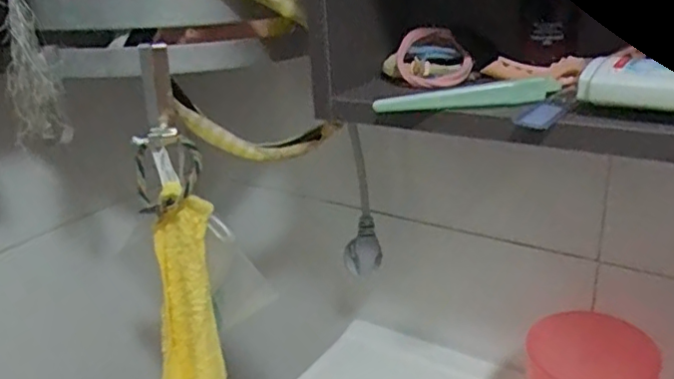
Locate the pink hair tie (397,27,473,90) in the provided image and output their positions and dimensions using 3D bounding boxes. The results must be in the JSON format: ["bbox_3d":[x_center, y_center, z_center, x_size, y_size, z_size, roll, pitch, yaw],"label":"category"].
[{"bbox_3d":[0.062,-0.085,0.399,0.043,0.045,0.006,-37,-7,0],"label":"pink hair tie"}]

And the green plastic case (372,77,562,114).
[{"bbox_3d":[0.076,-0.054,0.349,0.106,0.017,0.008,-5,22,-1],"label":"green plastic case"}]

